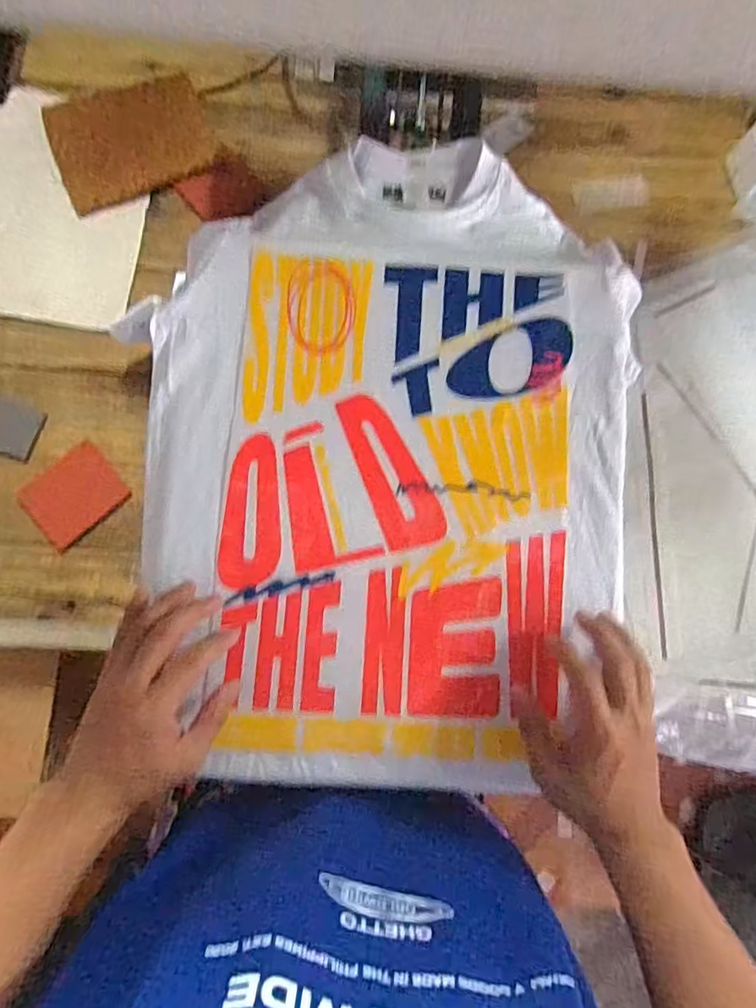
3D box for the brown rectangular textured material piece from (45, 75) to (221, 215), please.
[{"bbox_3d":[-0.264,-0.393,0.612,0.162,0.009,0.128,-23,85,-7],"label":"brown rectangular textured material piece"}]

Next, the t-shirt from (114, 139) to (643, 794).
[{"bbox_3d":[0.015,-0.059,0.499,0.406,0.052,0.560,4,82,-6],"label":"t-shirt"}]

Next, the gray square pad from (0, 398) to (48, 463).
[{"bbox_3d":[-0.379,-0.077,0.585,0.056,0.006,0.057,18,81,-2],"label":"gray square pad"}]

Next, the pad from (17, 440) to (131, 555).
[{"bbox_3d":[-0.312,-0.008,0.581,0.091,0.007,0.075,-41,87,-9],"label":"pad"}]

